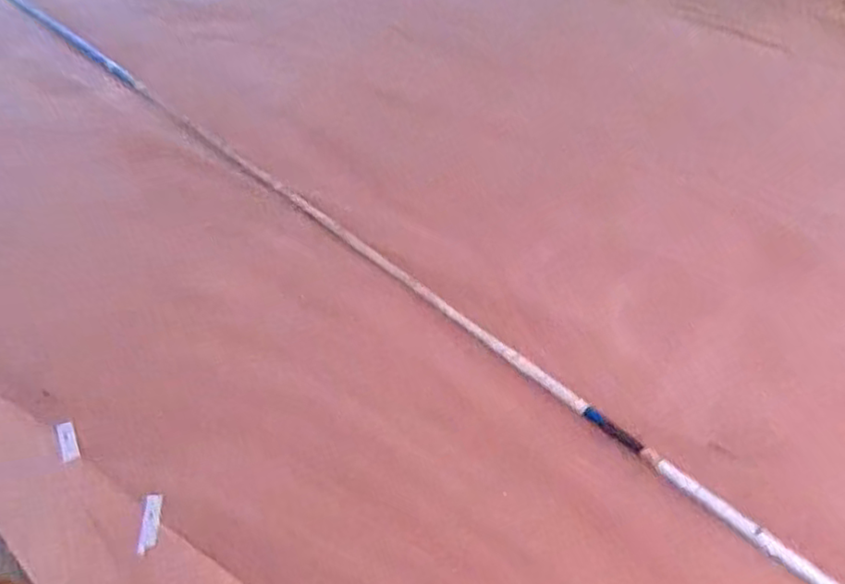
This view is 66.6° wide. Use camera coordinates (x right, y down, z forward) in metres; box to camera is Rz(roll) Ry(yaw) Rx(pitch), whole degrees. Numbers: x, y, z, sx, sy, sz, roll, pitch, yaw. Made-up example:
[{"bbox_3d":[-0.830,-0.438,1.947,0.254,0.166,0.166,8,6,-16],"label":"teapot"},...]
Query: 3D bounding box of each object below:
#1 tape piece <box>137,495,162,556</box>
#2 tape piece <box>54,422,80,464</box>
[{"bbox_3d":[-0.226,0.192,0.535,0.017,0.004,0.049,-9,48,-2],"label":"tape piece"},{"bbox_3d":[-0.326,0.137,0.591,0.015,0.005,0.042,-19,60,-25],"label":"tape piece"}]

